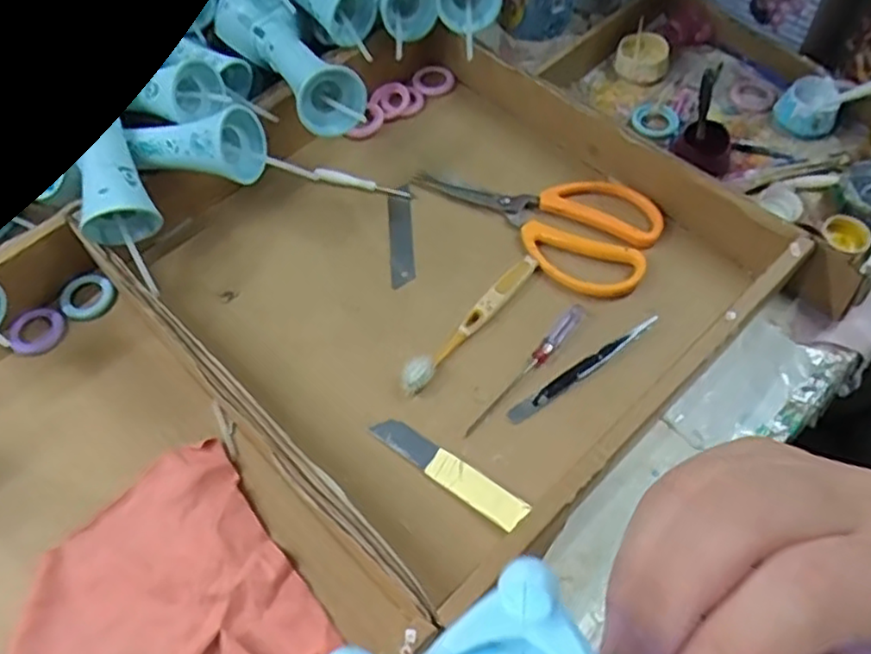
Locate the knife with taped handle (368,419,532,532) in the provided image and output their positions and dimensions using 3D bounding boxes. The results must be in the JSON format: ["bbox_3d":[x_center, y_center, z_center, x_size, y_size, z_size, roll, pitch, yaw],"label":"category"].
[{"bbox_3d":[0.008,0.087,0.427,0.107,0.007,0.021,31,63,19],"label":"knife with taped handle"}]

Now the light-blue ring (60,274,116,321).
[{"bbox_3d":[-0.253,-0.021,0.503,0.034,0.004,0.036,2,73,-5],"label":"light-blue ring"}]

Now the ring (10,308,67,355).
[{"bbox_3d":[-0.282,0.001,0.488,0.036,0.012,0.031,-37,64,-20],"label":"ring"}]

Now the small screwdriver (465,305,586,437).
[{"bbox_3d":[0.062,0.027,0.455,0.011,0.007,0.122,35,65,21],"label":"small screwdriver"}]

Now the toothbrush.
[{"bbox_3d":[0.025,-0.006,0.475,0.019,0.014,0.137,35,65,21],"label":"toothbrush"}]

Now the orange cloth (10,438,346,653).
[{"bbox_3d":[-0.158,0.172,0.352,0.185,0.051,0.192,-33,63,-18],"label":"orange cloth"}]

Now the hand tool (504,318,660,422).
[{"bbox_3d":[0.097,0.026,0.451,0.120,0.013,0.012,-31,63,-17],"label":"hand tool"}]

